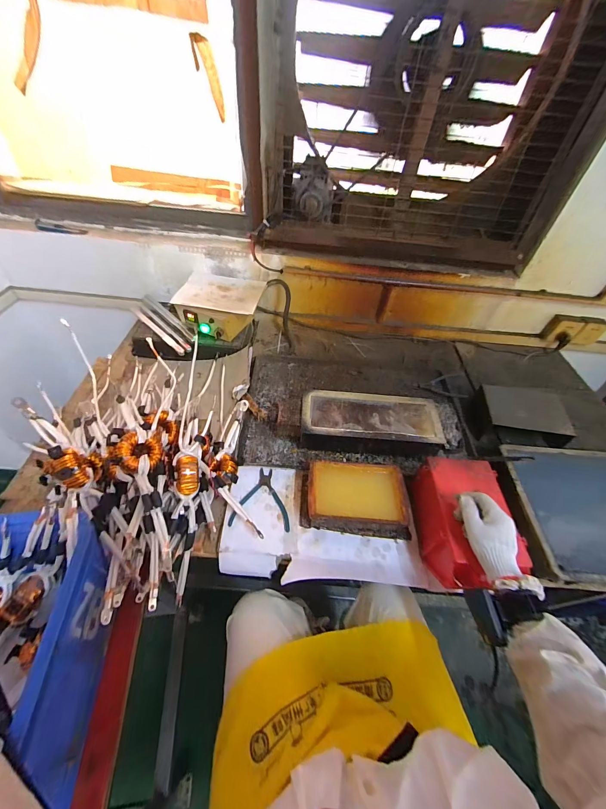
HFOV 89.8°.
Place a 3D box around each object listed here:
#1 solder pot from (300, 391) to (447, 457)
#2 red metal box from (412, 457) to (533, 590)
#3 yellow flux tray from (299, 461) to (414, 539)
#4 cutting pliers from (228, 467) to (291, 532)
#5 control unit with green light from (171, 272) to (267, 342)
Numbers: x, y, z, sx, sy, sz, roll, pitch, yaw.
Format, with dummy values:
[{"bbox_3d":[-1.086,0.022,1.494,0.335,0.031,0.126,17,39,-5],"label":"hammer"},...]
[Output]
[{"bbox_3d":[0.167,0.045,0.766,0.335,0.068,0.143,4,49,-1],"label":"solder pot"},{"bbox_3d":[0.318,0.234,0.604,0.150,0.110,0.231,4,49,-2],"label":"red metal box"},{"bbox_3d":[0.115,0.197,0.655,0.229,0.064,0.139,5,49,-1],"label":"yellow flux tray"},{"bbox_3d":[-0.085,0.204,0.669,0.124,0.008,0.136,7,49,1],"label":"cutting pliers"},{"bbox_3d":[-0.264,-0.315,0.979,0.250,0.095,0.224,11,49,4],"label":"control unit with green light"}]

